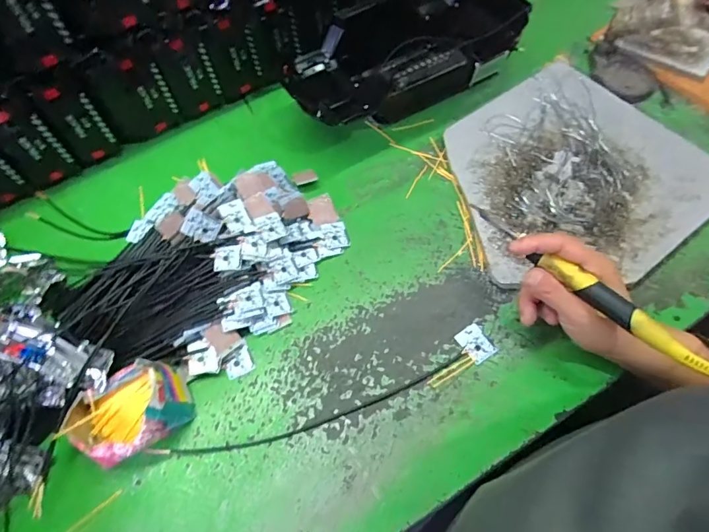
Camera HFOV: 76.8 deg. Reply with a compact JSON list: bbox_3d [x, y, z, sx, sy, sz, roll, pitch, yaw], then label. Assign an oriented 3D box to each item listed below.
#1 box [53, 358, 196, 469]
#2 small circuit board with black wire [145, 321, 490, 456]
[{"bbox_3d":[-0.189,0.120,0.371,0.088,0.040,0.073,-35,66,-15],"label":"box"},{"bbox_3d":[-0.019,0.116,0.386,0.302,0.010,0.036,-20,63,-8],"label":"small circuit board with black wire"}]

